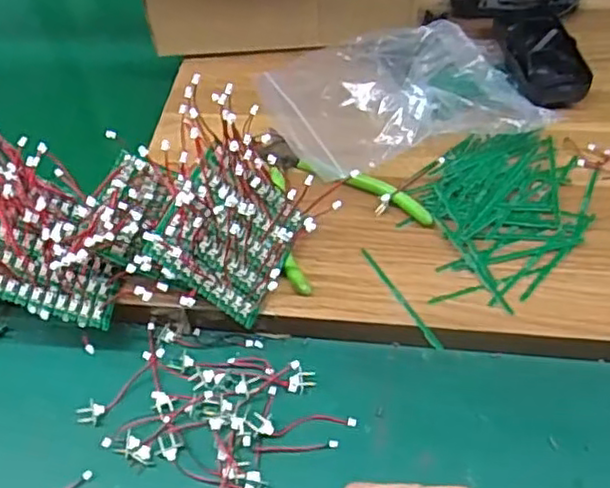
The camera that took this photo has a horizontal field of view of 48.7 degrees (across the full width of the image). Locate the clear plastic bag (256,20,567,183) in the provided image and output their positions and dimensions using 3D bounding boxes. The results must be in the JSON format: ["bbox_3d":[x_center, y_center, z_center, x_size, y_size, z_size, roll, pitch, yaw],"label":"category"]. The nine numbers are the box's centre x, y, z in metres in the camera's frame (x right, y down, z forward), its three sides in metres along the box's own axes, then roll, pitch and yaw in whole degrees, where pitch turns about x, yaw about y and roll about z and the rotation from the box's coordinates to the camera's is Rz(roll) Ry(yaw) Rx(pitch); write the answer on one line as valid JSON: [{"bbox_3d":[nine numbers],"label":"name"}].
[{"bbox_3d":[0.072,-0.126,0.506,0.195,0.042,0.155,-13,56,-6],"label":"clear plastic bag"}]

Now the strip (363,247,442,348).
[{"bbox_3d":[0.060,0.032,0.424,0.005,0.004,0.084,-27,58,-14],"label":"strip"}]

